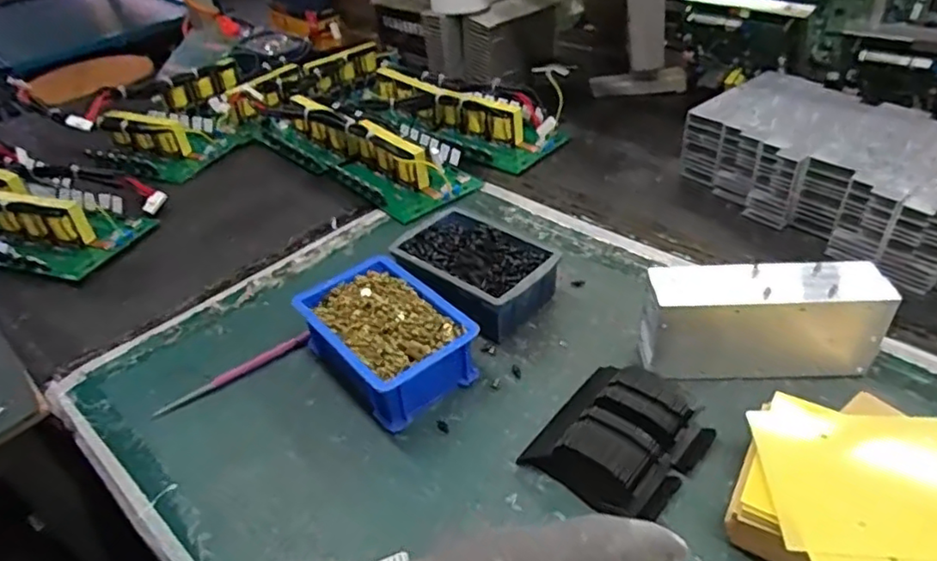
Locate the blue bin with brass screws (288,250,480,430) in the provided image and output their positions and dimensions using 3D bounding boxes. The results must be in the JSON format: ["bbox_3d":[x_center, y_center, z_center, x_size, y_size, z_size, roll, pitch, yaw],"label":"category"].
[{"bbox_3d":[-0.072,0.048,0.534,0.106,0.058,0.149,-30,45,-27],"label":"blue bin with brass screws"}]

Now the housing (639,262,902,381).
[{"bbox_3d":[0.226,0.035,0.490,0.173,0.083,0.053,0,40,8],"label":"housing"}]

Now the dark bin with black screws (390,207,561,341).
[{"bbox_3d":[0.003,-0.006,0.596,0.106,0.053,0.144,-34,47,-30],"label":"dark bin with black screws"}]

